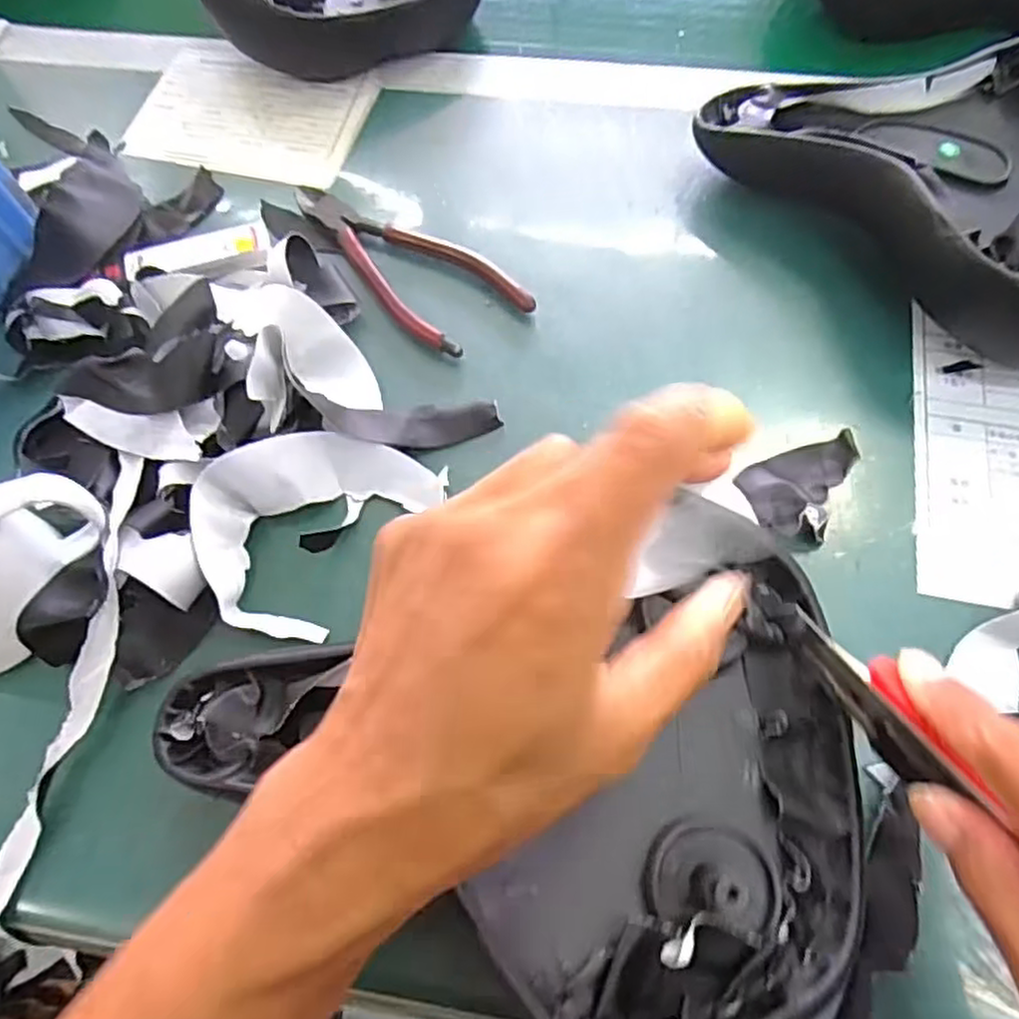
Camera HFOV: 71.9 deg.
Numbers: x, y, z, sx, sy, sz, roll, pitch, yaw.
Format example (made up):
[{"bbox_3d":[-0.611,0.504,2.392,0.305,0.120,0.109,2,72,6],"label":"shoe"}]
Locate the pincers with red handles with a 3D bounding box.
[{"bbox_3d":[-0.059,-0.144,0.396,0.062,0.008,0.153,-38,69,-14],"label":"pincers with red handles"}]

